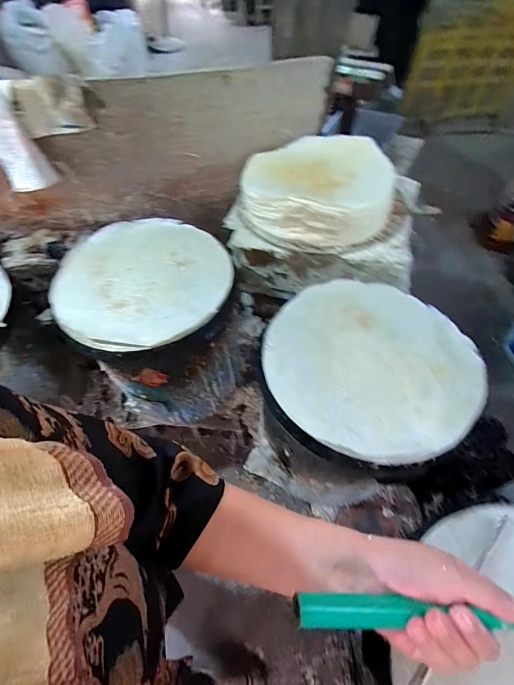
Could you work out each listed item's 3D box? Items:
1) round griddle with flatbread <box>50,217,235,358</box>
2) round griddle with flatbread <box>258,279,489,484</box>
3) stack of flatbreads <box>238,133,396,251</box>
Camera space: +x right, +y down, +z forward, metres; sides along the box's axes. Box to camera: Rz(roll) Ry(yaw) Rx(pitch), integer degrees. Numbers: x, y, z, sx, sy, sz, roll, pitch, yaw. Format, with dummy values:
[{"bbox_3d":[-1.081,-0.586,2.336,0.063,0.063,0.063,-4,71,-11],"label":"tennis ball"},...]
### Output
[{"bbox_3d":[-0.257,-0.145,0.785,0.385,0.057,0.395,0,55,1],"label":"round griddle with flatbread"},{"bbox_3d":[0.201,0.039,0.633,0.358,0.054,0.373,0,55,1],"label":"round griddle with flatbread"},{"bbox_3d":[0.145,-0.390,0.877,0.380,0.185,0.285,6,56,5],"label":"stack of flatbreads"}]

